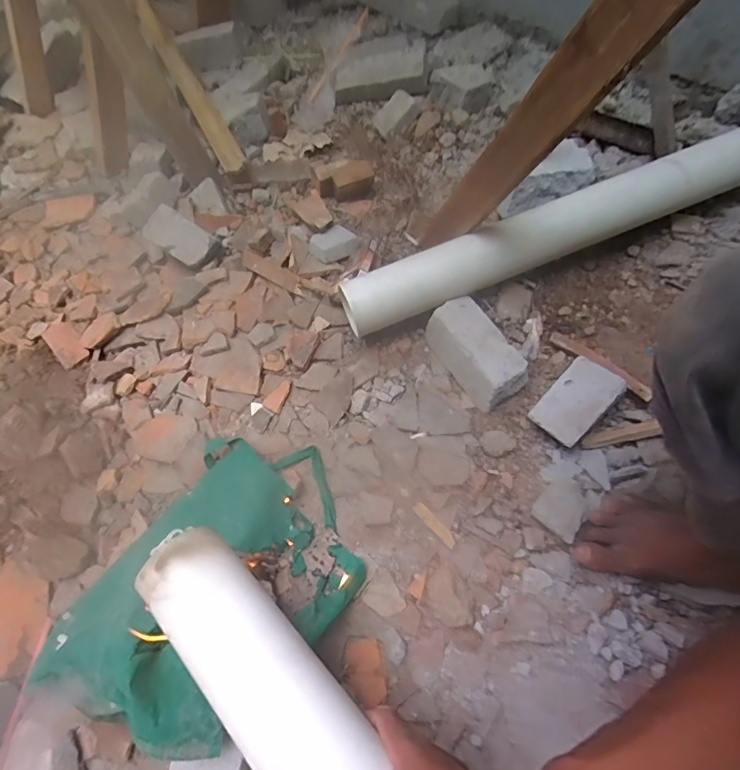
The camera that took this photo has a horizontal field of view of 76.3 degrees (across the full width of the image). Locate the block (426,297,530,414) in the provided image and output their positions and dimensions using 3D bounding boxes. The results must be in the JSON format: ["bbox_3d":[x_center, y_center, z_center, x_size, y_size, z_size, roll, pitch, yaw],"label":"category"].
[{"bbox_3d":[0.160,-0.054,0.711,0.086,0.062,0.170,-29,63,-7],"label":"block"}]

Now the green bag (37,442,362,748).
[{"bbox_3d":[-0.166,0.218,0.563,0.271,0.171,0.350,20,66,18],"label":"green bag"}]

